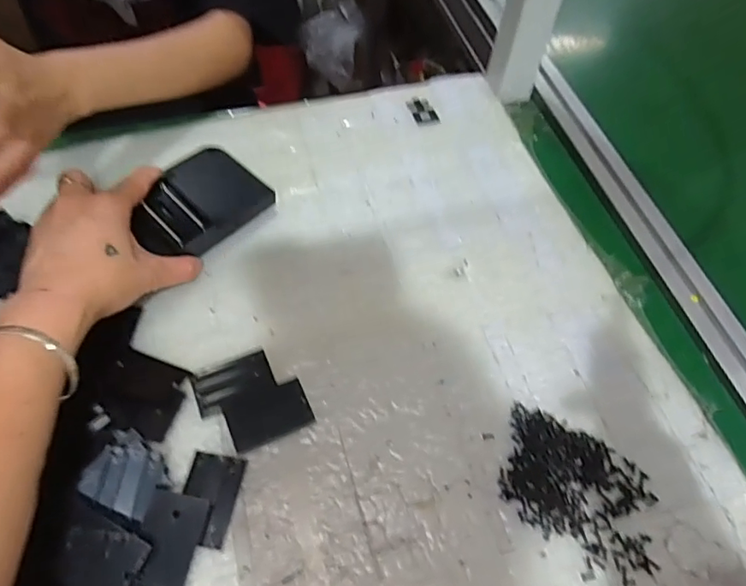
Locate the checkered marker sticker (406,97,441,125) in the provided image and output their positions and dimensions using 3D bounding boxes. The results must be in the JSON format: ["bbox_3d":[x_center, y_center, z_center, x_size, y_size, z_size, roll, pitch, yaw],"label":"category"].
[{"bbox_3d":[0.052,-0.194,0.554,0.026,0.004,0.046,-13,59,-12],"label":"checkered marker sticker"}]

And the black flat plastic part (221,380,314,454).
[{"bbox_3d":[-0.072,0.082,0.359,0.054,0.006,0.035,-20,61,-16],"label":"black flat plastic part"}]

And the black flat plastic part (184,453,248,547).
[{"bbox_3d":[-0.104,0.128,0.327,0.033,0.005,0.053,9,57,2],"label":"black flat plastic part"}]

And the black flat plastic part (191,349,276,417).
[{"bbox_3d":[-0.099,0.063,0.371,0.054,0.005,0.034,-24,62,-19],"label":"black flat plastic part"}]

